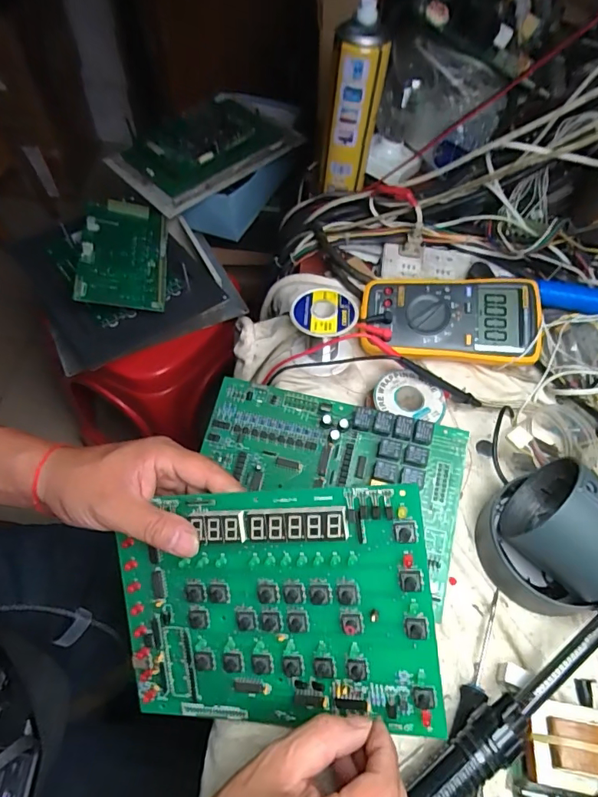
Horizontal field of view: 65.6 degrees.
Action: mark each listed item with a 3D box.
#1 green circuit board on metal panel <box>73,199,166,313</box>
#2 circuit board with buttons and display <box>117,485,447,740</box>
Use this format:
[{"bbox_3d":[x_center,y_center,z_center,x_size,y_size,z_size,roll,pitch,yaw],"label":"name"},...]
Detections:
[{"bbox_3d":[-0.259,-0.216,0.691,0.117,0.012,0.203,4,64,-18],"label":"green circuit board on metal panel"},{"bbox_3d":[-0.022,0.141,0.307,0.210,0.010,0.156,-7,93,15],"label":"circuit board with buttons and display"}]

